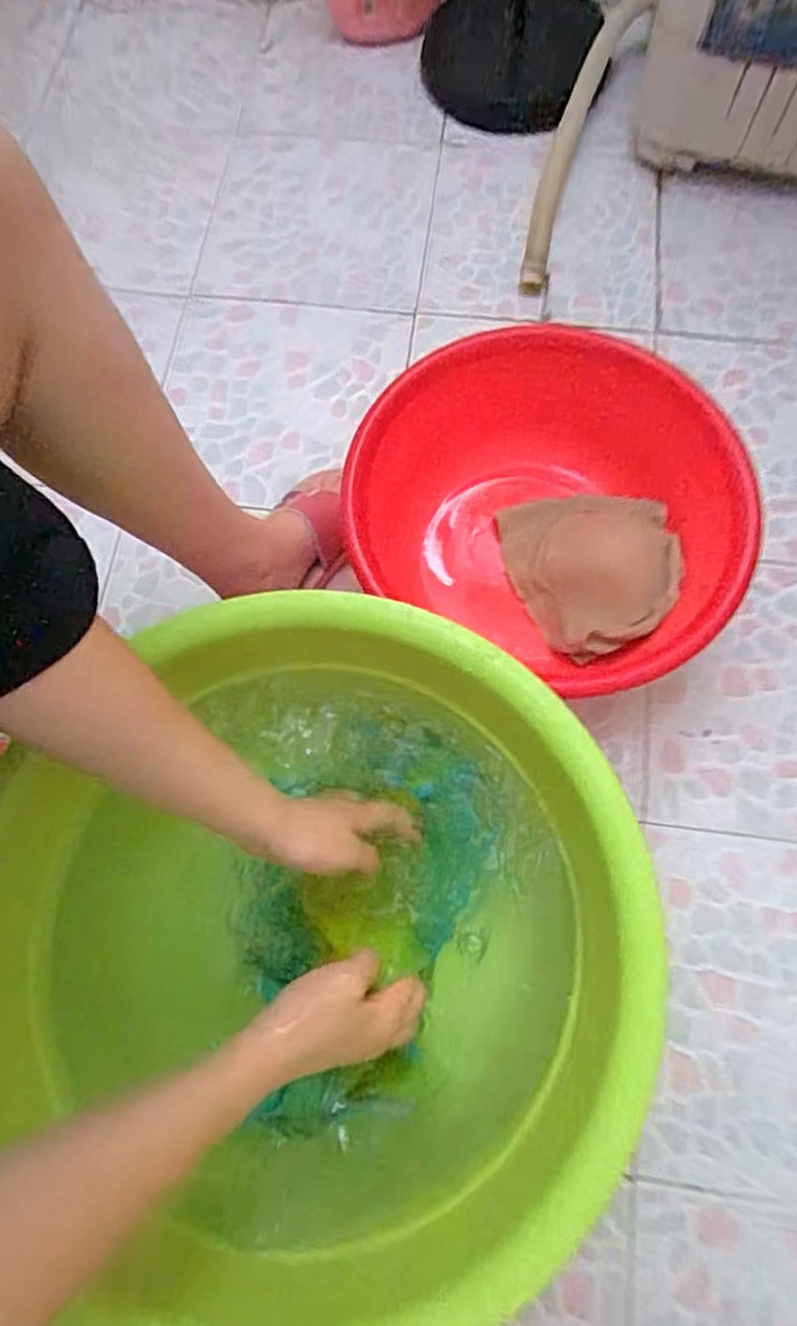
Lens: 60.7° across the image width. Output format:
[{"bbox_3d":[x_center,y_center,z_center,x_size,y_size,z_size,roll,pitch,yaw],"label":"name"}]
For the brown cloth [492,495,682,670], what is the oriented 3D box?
[{"bbox_3d":[0.204,-0.097,0.716,0.167,0.032,0.180,-16,73,20],"label":"brown cloth"}]

